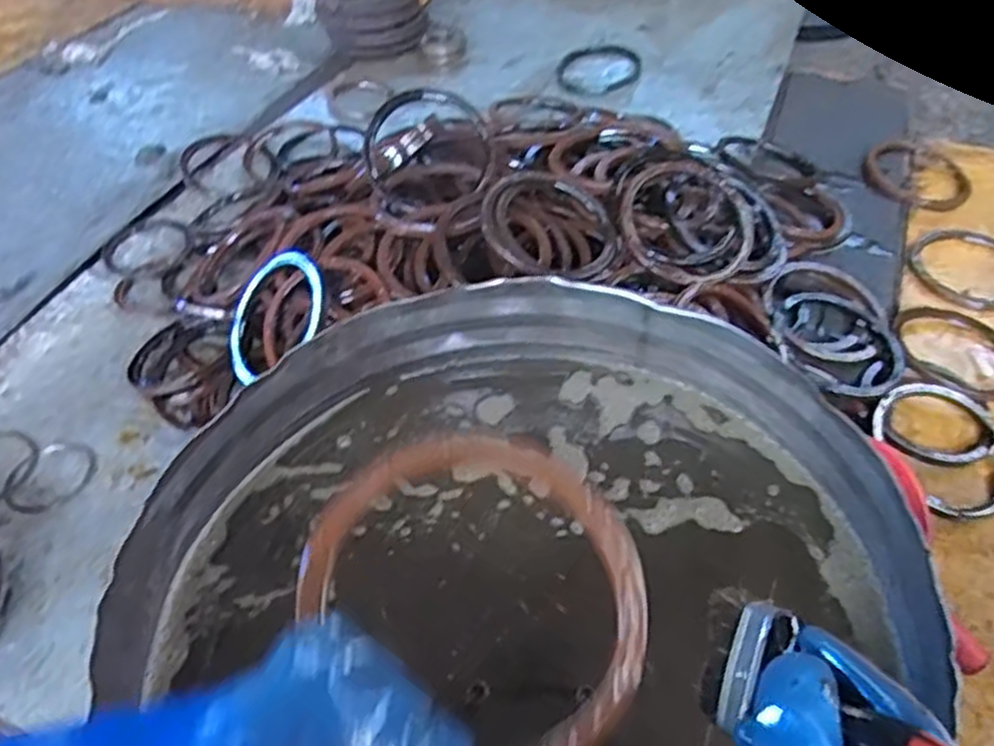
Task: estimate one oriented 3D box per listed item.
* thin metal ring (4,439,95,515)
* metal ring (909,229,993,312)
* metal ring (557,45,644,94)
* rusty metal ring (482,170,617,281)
[{"bbox_3d":[-0.597,0.134,1.040,0.112,0.009,0.101,-27,50,-22],"label":"thin metal ring"},{"bbox_3d":[0.766,-0.172,1.254,0.184,0.018,0.193,-1,45,1],"label":"metal ring"},{"bbox_3d":[0.223,-0.670,1.720,0.184,0.014,0.154,-15,58,-6],"label":"metal ring"},{"bbox_3d":[0.073,-0.200,1.059,0.183,0.032,0.159,23,67,-6],"label":"rusty metal ring"}]

